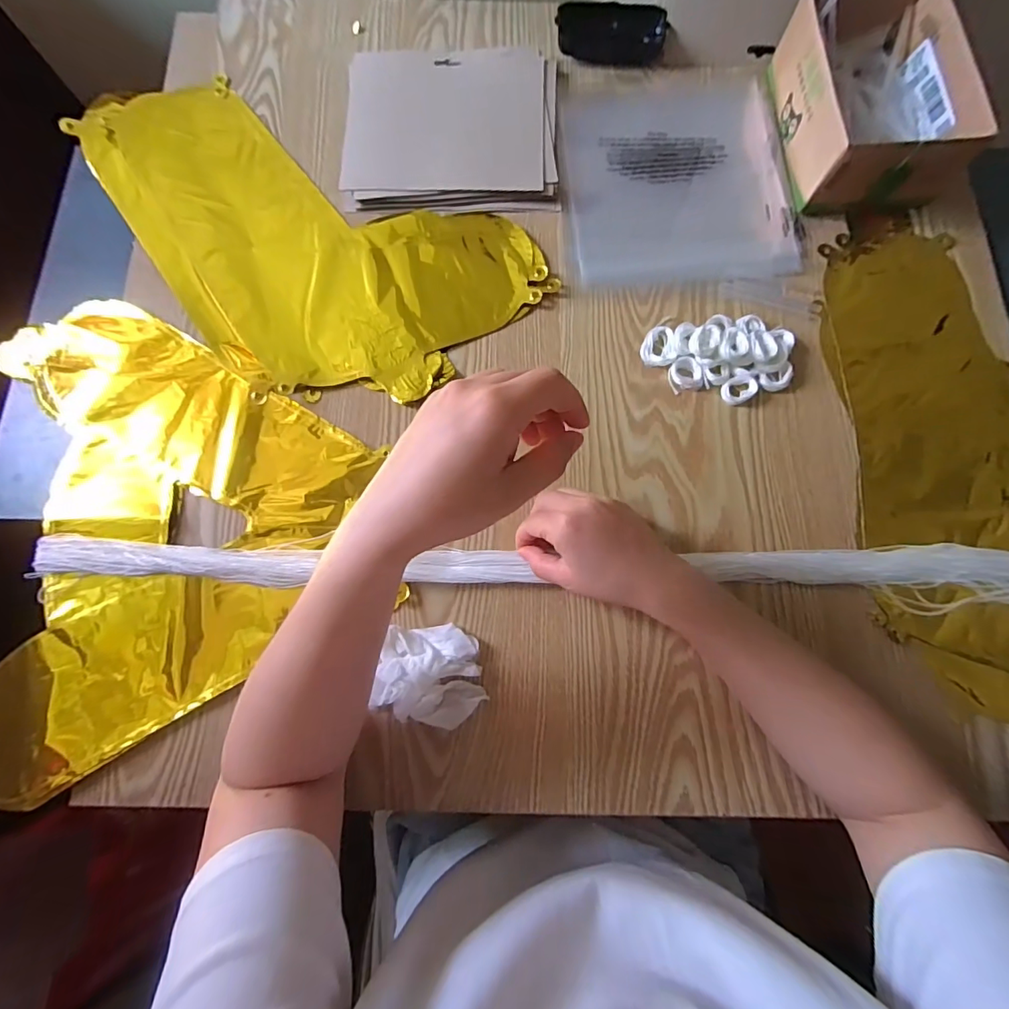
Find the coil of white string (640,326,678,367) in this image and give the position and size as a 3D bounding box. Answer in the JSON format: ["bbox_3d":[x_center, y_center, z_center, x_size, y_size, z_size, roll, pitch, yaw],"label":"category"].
[{"bbox_3d":[0.134,-0.139,0.426,0.029,0.006,0.038,-3,77,-1],"label":"coil of white string"}]

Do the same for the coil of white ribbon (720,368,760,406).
[{"bbox_3d":[0.200,-0.098,0.415,0.025,0.007,0.032,41,80,9],"label":"coil of white ribbon"}]

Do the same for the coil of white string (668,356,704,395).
[{"bbox_3d":[0.156,-0.112,0.417,0.028,0.009,0.029,0,77,0],"label":"coil of white string"}]

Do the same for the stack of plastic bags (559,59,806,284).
[{"bbox_3d":[0.167,-0.325,0.475,0.216,0.009,0.242,-4,77,-1],"label":"stack of plastic bags"}]

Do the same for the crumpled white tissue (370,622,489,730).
[{"bbox_3d":[-0.054,0.126,0.361,0.077,0.021,0.070,10,77,2],"label":"crumpled white tissue"}]

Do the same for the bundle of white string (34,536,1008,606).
[{"bbox_3d":[0.045,0.052,0.379,0.821,0.022,0.042,1,77,0],"label":"bundle of white string"}]

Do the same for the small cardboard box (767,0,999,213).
[{"bbox_3d":[0.333,-0.376,0.447,0.129,0.069,0.187,-4,77,-1],"label":"small cardboard box"}]

